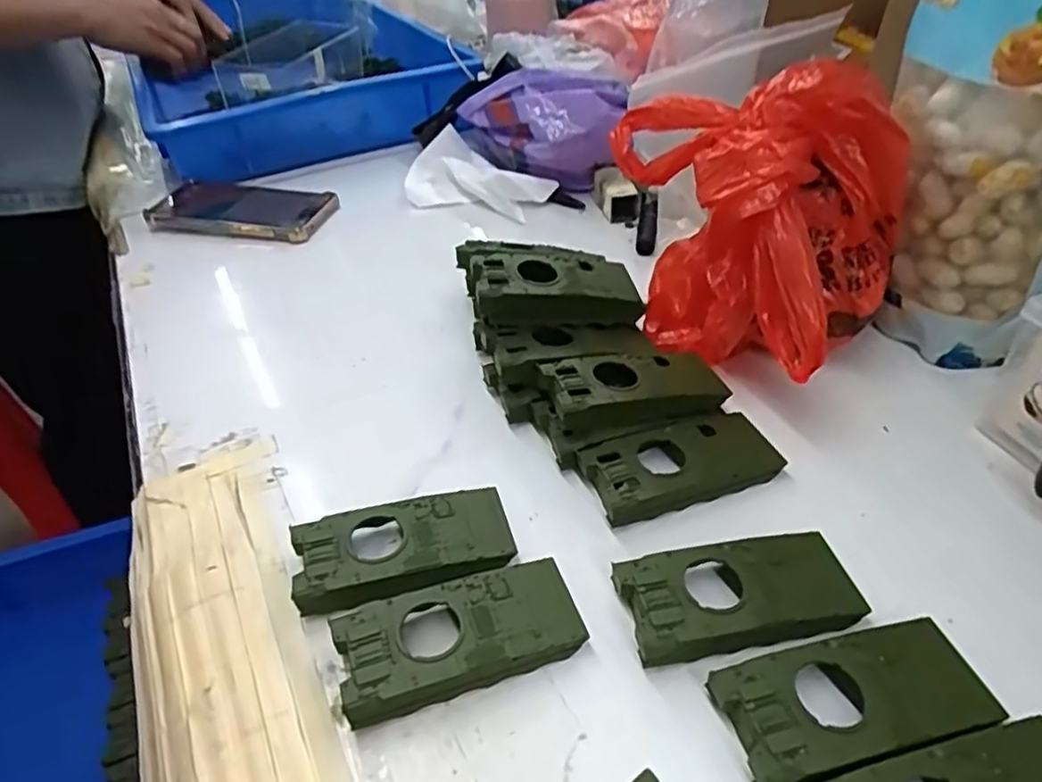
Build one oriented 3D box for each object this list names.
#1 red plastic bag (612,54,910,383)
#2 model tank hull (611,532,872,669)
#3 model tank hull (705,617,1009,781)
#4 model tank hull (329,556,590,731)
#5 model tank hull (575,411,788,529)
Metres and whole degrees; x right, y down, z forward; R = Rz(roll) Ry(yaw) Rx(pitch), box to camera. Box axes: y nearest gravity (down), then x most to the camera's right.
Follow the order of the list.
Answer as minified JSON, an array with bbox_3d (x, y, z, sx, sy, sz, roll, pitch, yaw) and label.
[{"bbox_3d":[0.137,-0.099,0.414,0.104,0.172,0.155,-32,48,-29],"label":"red plastic bag"},{"bbox_3d":[0.099,0.093,0.308,0.104,0.019,0.049,-10,40,-7],"label":"model tank hull"},{"bbox_3d":[0.132,0.123,0.270,0.105,0.020,0.047,-12,41,-10],"label":"model tank hull"},{"bbox_3d":[-0.027,0.108,0.301,0.103,0.020,0.047,-15,41,-13],"label":"model tank hull"},{"bbox_3d":[0.088,0.040,0.373,0.102,0.020,0.047,-14,41,-12],"label":"model tank hull"}]

